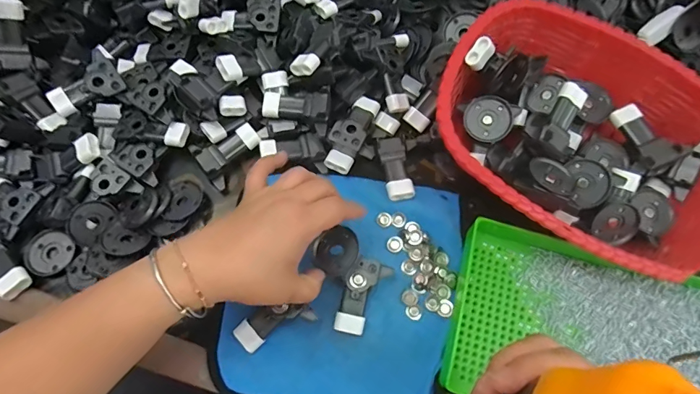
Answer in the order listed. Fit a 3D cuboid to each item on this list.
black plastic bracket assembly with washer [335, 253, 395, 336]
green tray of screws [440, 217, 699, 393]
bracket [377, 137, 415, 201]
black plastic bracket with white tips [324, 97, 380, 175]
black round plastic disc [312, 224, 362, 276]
[{"bbox_3d":[0.009,0.086,0.368,0.035,0.020,0.065,23,83,6],"label":"black plastic bracket assembly with washer"},{"bbox_3d":[0.209,0.115,0.351,0.233,0.035,0.146,16,69,3],"label":"green tray of screws"},{"bbox_3d":[0.045,-0.028,0.409,0.027,0.015,0.065,-8,70,-6],"label":"bracket"},{"bbox_3d":[0.002,-0.064,0.412,0.032,0.025,0.079,24,70,6],"label":"black plastic bracket with white tips"},{"bbox_3d":[-0.011,0.046,0.356,0.034,0.009,0.041,36,71,10],"label":"black round plastic disc"}]

